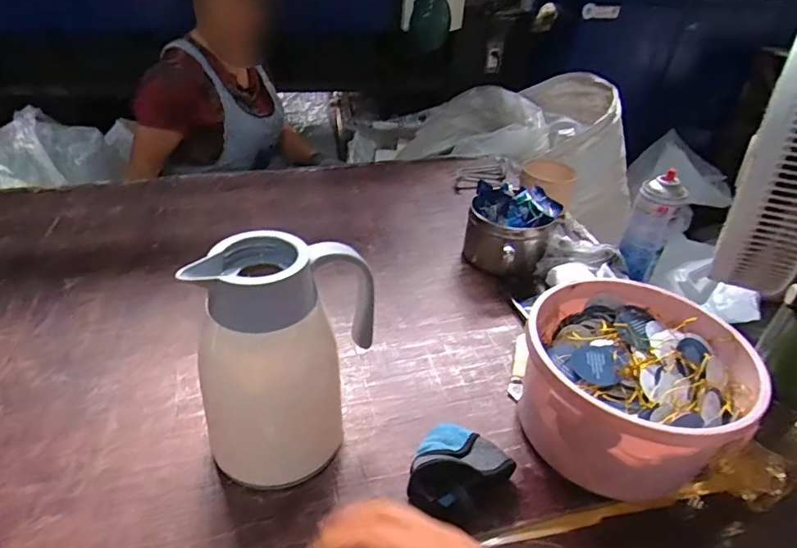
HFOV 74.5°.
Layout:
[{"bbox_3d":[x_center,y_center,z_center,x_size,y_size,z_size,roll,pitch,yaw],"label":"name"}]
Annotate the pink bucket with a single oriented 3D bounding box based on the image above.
[{"bbox_3d":[0.244,0.115,0.559,0.208,0.125,0.221,3,35,-2],"label":"pink bucket"}]

